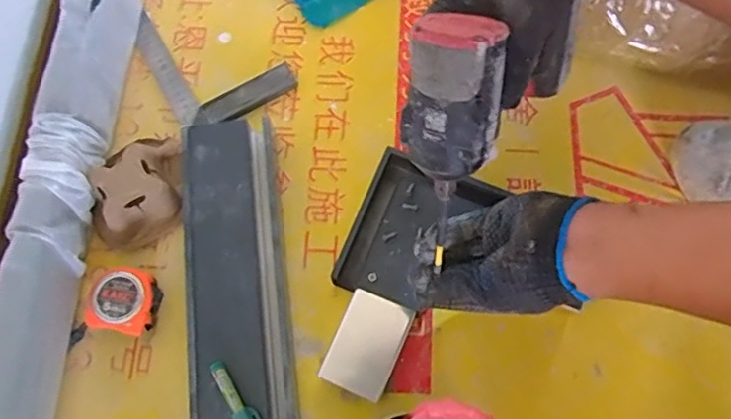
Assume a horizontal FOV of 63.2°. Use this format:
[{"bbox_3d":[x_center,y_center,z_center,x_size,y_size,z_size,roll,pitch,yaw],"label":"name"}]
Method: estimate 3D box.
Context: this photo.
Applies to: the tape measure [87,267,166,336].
[{"bbox_3d":[-0.234,0.090,0.583,0.064,0.041,0.064,10,71,4],"label":"tape measure"}]

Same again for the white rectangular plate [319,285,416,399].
[{"bbox_3d":[0.002,0.129,0.566,0.061,0.034,0.088,23,73,9],"label":"white rectangular plate"}]

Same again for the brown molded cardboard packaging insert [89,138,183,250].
[{"bbox_3d":[-0.241,-0.022,0.618,0.094,0.045,0.117,-11,71,-3],"label":"brown molded cardboard packaging insert"}]

